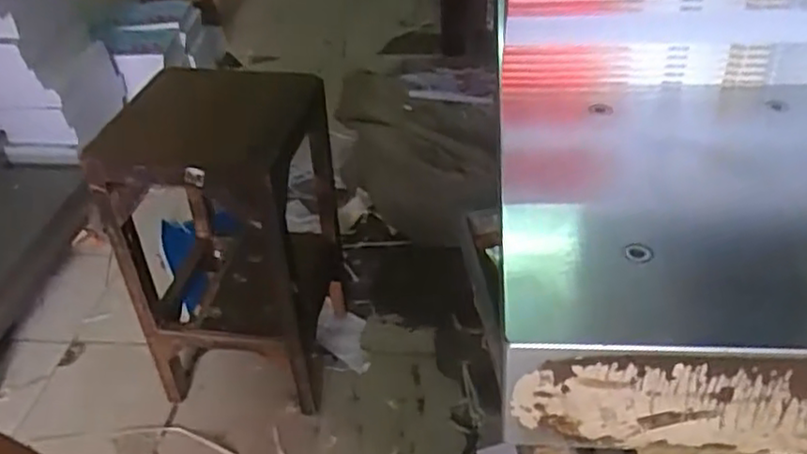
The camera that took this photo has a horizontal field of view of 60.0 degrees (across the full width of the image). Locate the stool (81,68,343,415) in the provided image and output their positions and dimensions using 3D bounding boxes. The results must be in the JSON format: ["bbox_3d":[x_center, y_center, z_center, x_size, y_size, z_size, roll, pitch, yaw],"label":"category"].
[{"bbox_3d":[-0.311,0.028,1.353,0.411,0.615,0.375,3,39,12],"label":"stool"}]

